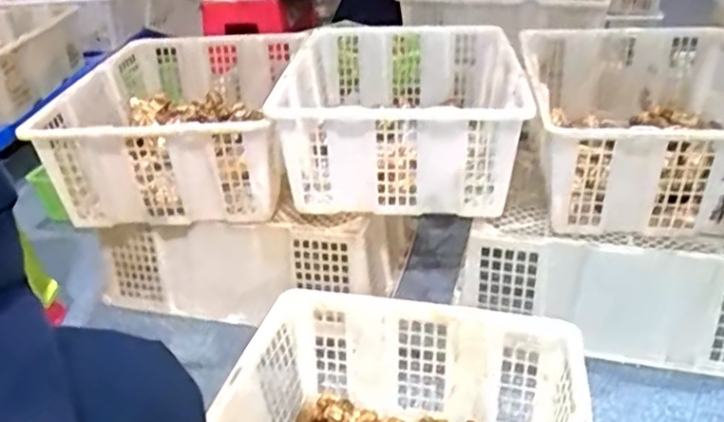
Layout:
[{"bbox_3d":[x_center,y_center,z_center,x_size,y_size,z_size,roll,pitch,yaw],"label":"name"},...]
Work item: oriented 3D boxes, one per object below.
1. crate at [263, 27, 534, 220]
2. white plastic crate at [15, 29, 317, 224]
[{"bbox_3d":[0.071,-0.175,1.057,0.330,0.168,0.496,0,31,6],"label":"crate"},{"bbox_3d":[-0.279,-0.144,1.062,0.344,0.164,0.418,-1,31,5],"label":"white plastic crate"}]

